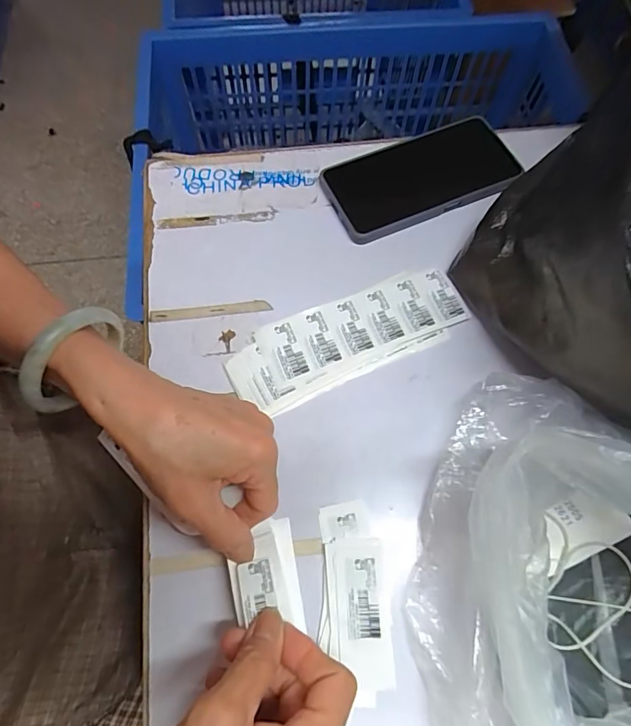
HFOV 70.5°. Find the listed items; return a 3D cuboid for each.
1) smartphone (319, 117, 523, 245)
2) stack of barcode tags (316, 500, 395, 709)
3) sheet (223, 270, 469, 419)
[{"bbox_3d":[0.091,-0.163,0.391,0.165,0.014,0.080,-22,71,-9],"label":"smartphone"},{"bbox_3d":[0.024,0.143,0.273,0.041,0.011,0.107,1,69,-1],"label":"stack of barcode tags"},{"bbox_3d":[0.025,-0.020,0.335,0.179,0.006,0.062,-24,72,-10],"label":"sheet"}]

